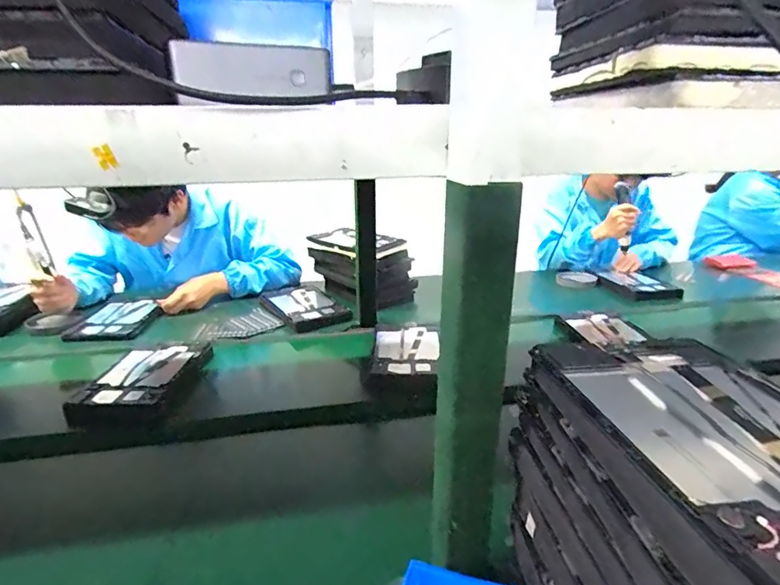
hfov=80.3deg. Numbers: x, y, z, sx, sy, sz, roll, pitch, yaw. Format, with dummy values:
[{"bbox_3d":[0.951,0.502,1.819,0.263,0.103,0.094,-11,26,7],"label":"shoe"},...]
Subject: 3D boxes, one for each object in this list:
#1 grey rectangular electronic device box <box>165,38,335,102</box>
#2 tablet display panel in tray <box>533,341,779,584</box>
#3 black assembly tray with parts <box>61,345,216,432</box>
[{"bbox_3d":[-0.101,-0.170,0.358,0.121,0.037,0.026,-11,22,-24],"label":"grey rectangular electronic device box"},{"bbox_3d":[0.203,0.082,0.271,0.144,0.015,0.233,-3,20,-6],"label":"tablet display panel in tray"},{"bbox_3d":[-0.469,0.164,0.889,0.184,0.027,0.249,-1,20,1],"label":"black assembly tray with parts"}]

